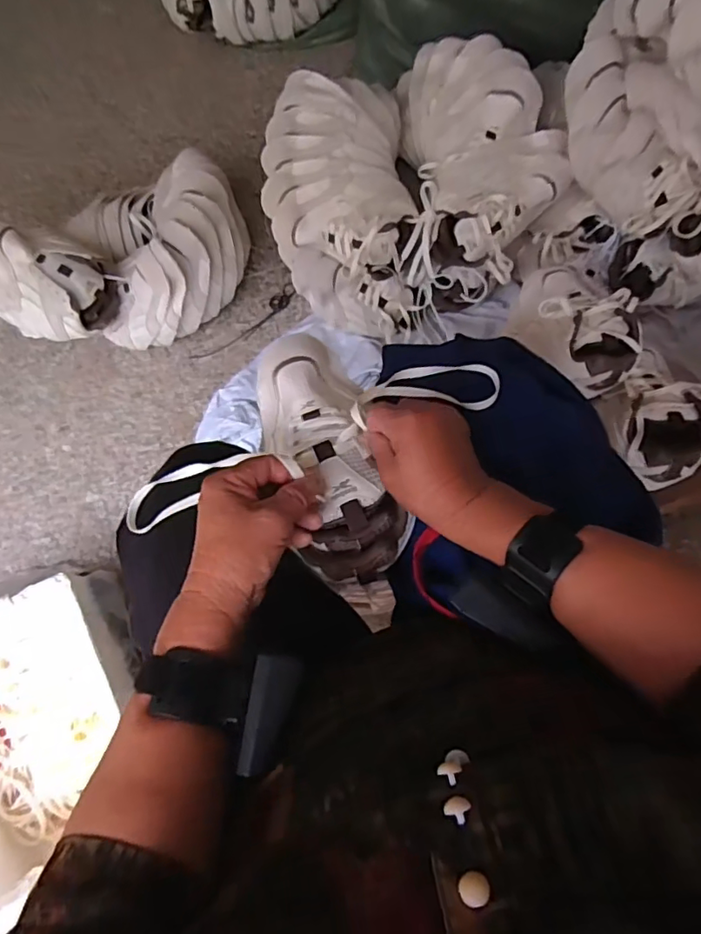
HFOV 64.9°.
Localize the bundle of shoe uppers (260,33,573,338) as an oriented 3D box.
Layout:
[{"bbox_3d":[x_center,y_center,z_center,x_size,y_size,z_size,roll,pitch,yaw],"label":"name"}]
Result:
[{"bbox_3d":[0.083,-0.437,0.874,0.420,0.245,0.341,-12,72,-2],"label":"bundle of shoe uppers"}]

